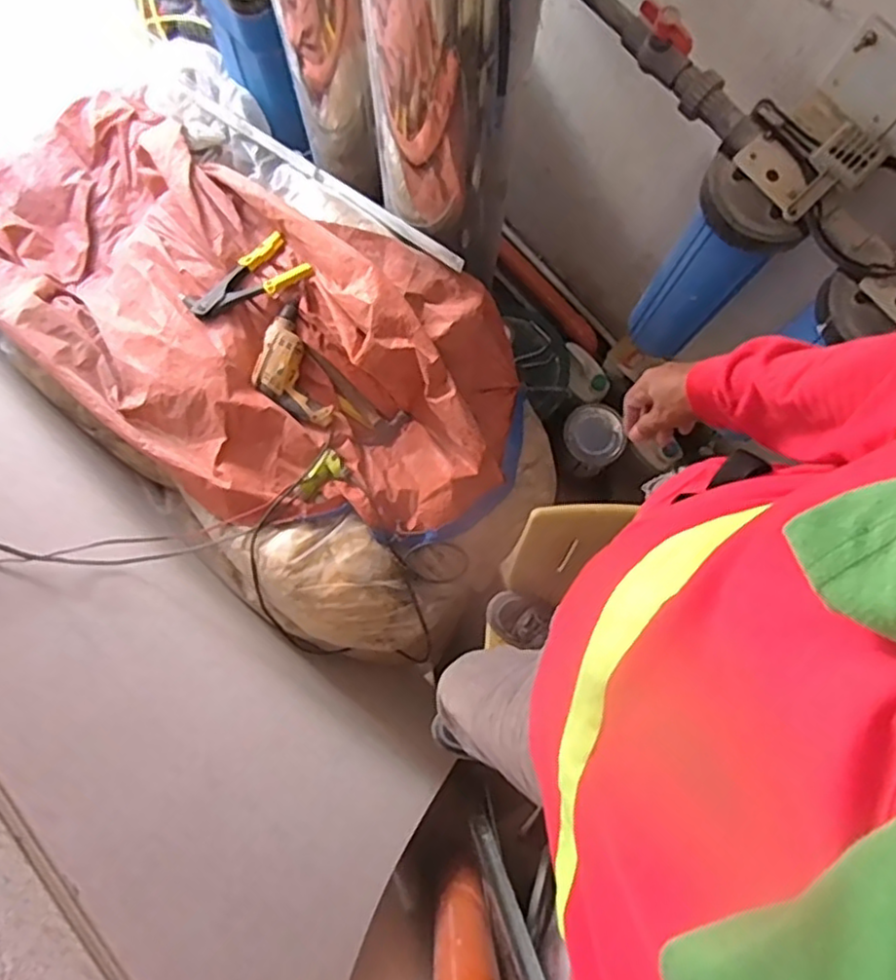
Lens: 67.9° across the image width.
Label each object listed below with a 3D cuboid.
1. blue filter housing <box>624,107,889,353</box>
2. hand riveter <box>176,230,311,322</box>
[{"bbox_3d":[0.478,-0.413,1.171,0.187,0.542,0.157,42,81,8],"label":"blue filter housing"},{"bbox_3d":[-0.427,-0.431,1.410,0.253,0.050,0.152,-38,81,-8],"label":"hand riveter"}]

